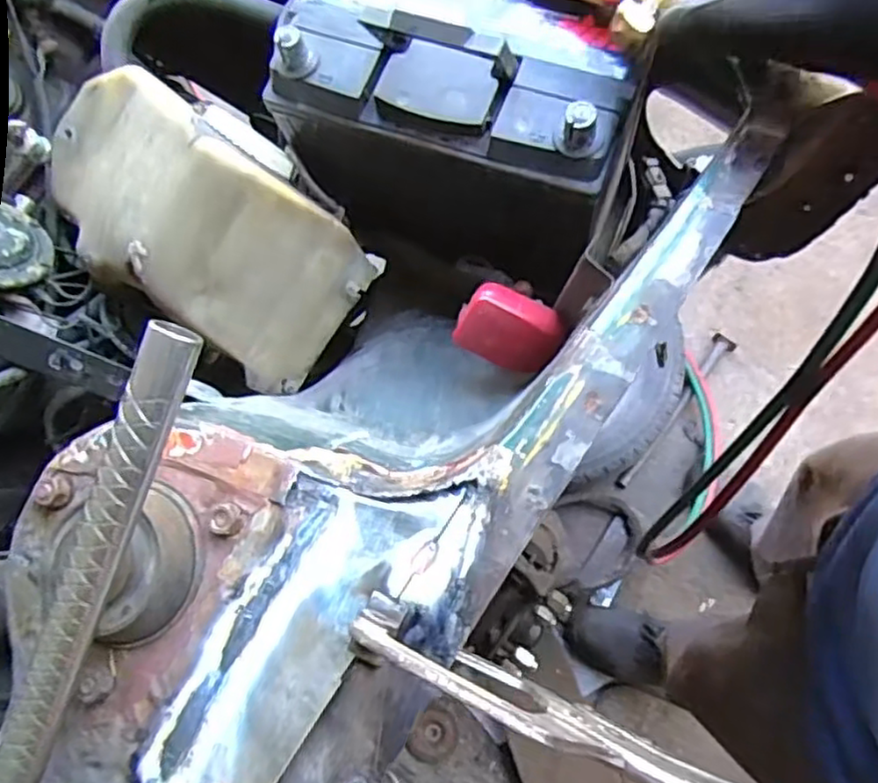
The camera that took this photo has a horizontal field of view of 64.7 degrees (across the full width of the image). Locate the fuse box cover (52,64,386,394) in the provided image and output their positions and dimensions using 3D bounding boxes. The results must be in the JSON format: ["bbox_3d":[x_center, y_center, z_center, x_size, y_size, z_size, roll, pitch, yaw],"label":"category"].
[{"bbox_3d":[-0.189,-0.129,0.503,0.264,0.117,0.119,37,78,13],"label":"fuse box cover"}]

